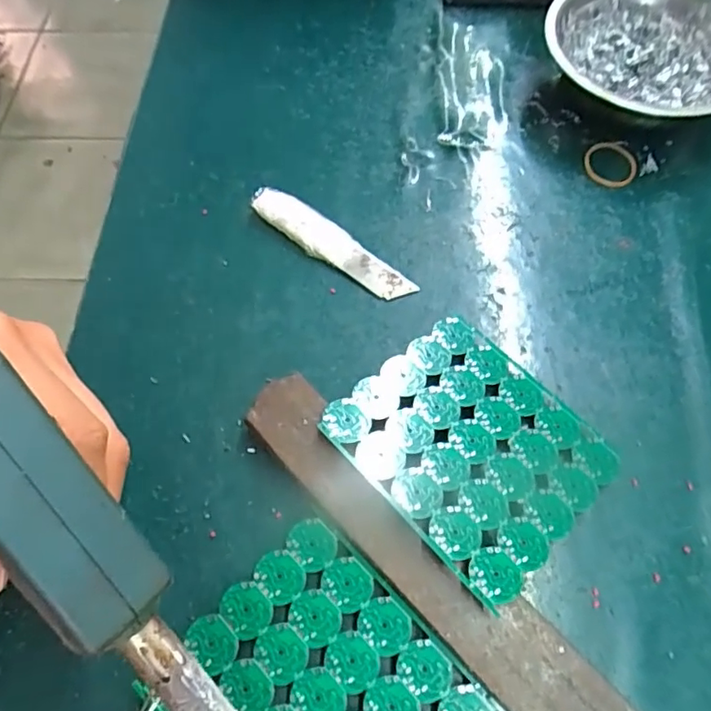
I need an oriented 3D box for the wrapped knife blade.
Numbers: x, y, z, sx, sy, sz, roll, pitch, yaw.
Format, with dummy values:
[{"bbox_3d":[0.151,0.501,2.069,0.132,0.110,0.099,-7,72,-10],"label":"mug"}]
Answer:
[{"bbox_3d":[-0.014,-0.063,0.314,0.103,0.011,0.021,36,70,16],"label":"wrapped knife blade"}]

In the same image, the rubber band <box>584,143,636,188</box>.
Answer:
[{"bbox_3d":[0.152,-0.114,0.337,0.030,0.004,0.033,0,65,1],"label":"rubber band"}]

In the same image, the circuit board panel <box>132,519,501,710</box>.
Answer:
[{"bbox_3d":[-0.014,0.135,0.222,0.094,0.009,0.106,-42,71,-17],"label":"circuit board panel"}]

